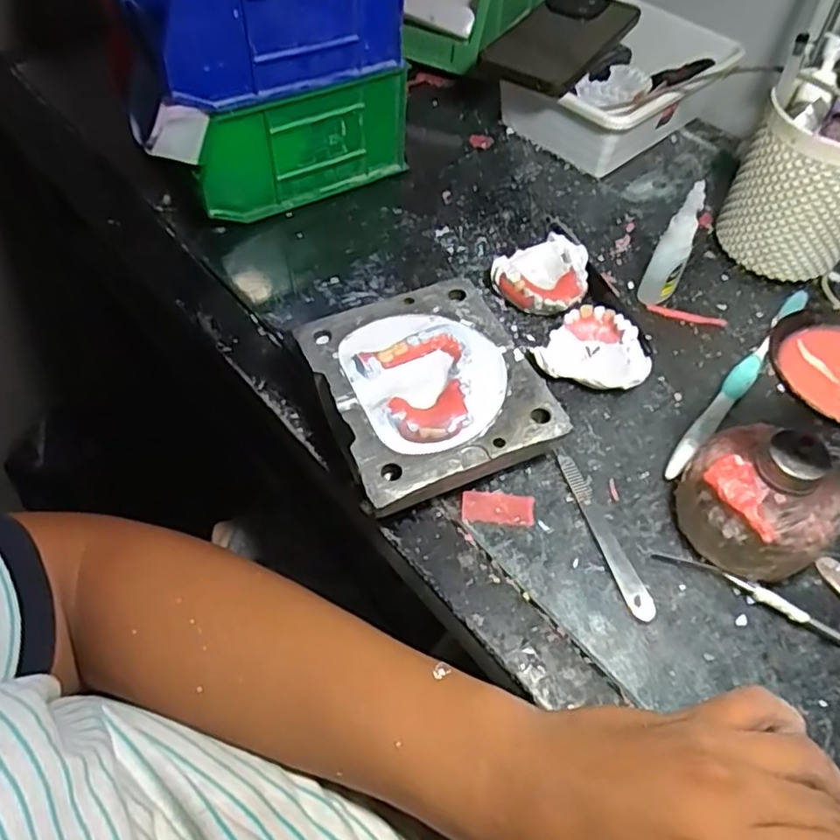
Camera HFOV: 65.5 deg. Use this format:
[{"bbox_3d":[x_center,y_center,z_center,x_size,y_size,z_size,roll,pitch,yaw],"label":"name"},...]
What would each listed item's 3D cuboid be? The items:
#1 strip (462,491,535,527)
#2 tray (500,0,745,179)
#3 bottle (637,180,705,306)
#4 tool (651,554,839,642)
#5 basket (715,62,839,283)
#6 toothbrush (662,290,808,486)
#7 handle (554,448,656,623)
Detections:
[{"bbox_3d":[0.043,0.049,0.361,0.039,0.004,0.019,4,55,1],"label":"strip"},{"bbox_3d":[0.175,-0.285,0.567,0.186,0.062,0.121,-36,64,-23],"label":"tray"},{"bbox_3d":[0.167,-0.111,0.432,0.020,0.088,0.023,36,61,21],"label":"bottle"},{"bbox_3d":[0.184,0.097,0.330,0.130,0.007,0.011,27,59,16],"label":"tool"},{"bbox_3d":[0.265,-0.162,0.451,0.095,0.115,0.078,22,57,13],"label":"basket"},{"bbox_3d":[0.202,-0.024,0.414,0.014,0.016,0.177,35,61,20],"label":"toothbrush"},{"bbox_3d":[0.100,0.059,0.356,0.012,0.004,0.101,-14,57,-12],"label":"handle"}]

